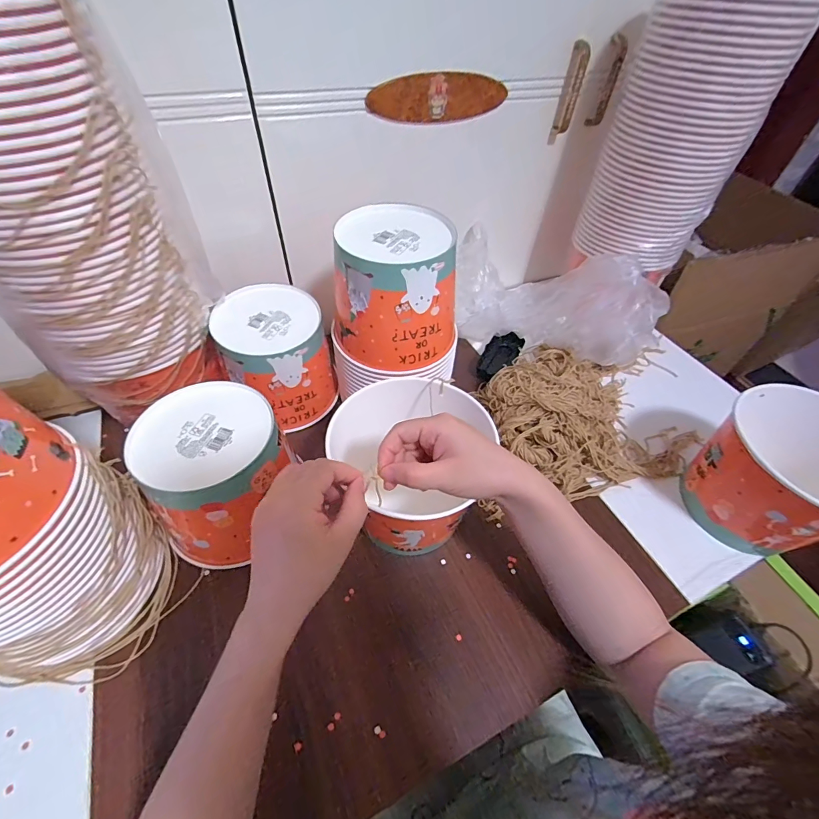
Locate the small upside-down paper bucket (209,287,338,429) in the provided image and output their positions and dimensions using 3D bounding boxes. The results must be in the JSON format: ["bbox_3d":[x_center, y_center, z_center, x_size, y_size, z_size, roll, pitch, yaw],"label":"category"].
[{"bbox_3d":[-0.176,-0.069,0.522,0.123,0.132,0.128,2,49,-2],"label":"small upside-down paper bucket"}]

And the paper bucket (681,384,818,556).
[{"bbox_3d":[0.421,0.079,0.444,0.164,0.135,0.157,-34,59,-28],"label":"paper bucket"}]

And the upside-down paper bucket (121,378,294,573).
[{"bbox_3d":[-0.197,0.072,0.417,0.135,0.131,0.147,2,51,-2],"label":"upside-down paper bucket"}]

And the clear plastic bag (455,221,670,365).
[{"bbox_3d":[0.208,-0.169,0.593,0.293,0.149,0.116,14,51,8],"label":"clear plastic bag"}]

